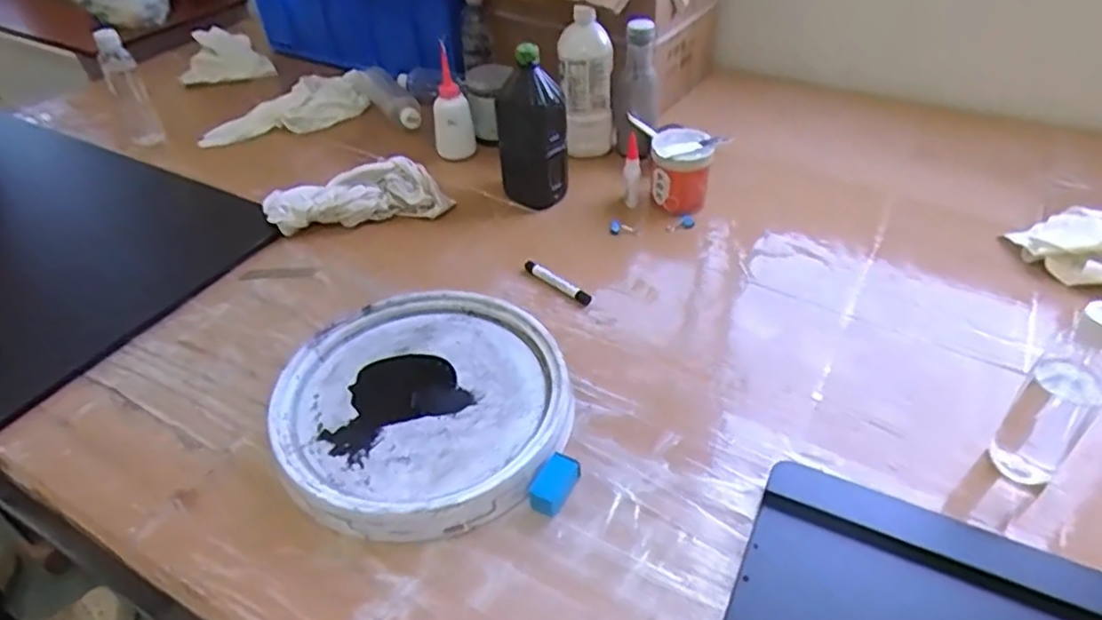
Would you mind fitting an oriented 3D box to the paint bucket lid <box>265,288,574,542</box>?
[{"bbox_3d":[-0.130,0.092,0.706,0.281,0.034,0.293,-1,41,0],"label":"paint bucket lid"}]

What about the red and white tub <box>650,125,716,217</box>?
[{"bbox_3d":[0.179,-0.190,0.957,0.080,0.102,0.076,-1,41,0],"label":"red and white tub"}]

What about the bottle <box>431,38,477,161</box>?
[{"bbox_3d":[-0.152,-0.320,1.048,0.063,0.155,0.054,-6,41,-6],"label":"bottle"}]

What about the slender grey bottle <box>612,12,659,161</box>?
[{"bbox_3d":[0.131,-0.335,1.039,0.053,0.200,0.060,18,45,21],"label":"slender grey bottle"}]

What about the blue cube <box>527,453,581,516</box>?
[{"bbox_3d":[0.004,0.161,0.634,0.029,0.026,0.054,20,45,22],"label":"blue cube"}]

